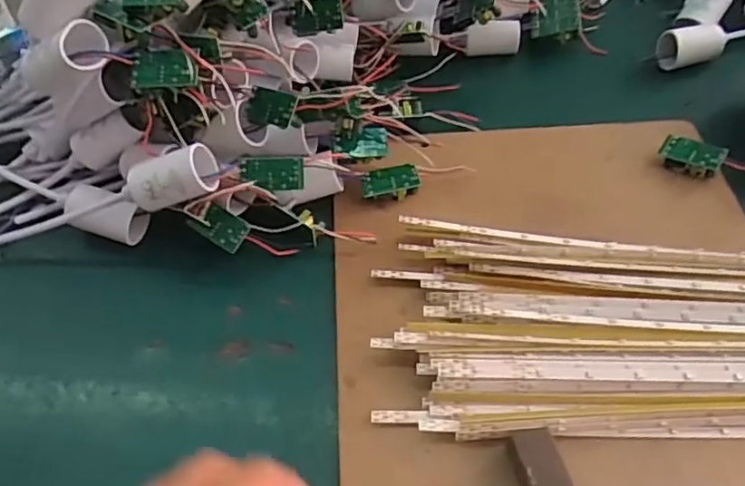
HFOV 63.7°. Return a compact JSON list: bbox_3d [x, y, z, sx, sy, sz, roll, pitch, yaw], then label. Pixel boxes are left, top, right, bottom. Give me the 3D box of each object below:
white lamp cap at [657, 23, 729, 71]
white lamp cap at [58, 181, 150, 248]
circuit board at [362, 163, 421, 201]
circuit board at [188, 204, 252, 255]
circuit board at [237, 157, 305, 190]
[{"bbox_3d":[0.253,-0.154,0.477,0.048,0.034,0.029,-14,54,-9],"label":"white lamp cap"},{"bbox_3d":[-0.166,-0.016,0.379,0.048,0.032,0.032,13,55,11],"label":"white lamp cap"},{"bbox_3d":[0.012,-0.040,0.397,0.038,0.010,0.021,-10,54,-6],"label":"circuit board"},{"bbox_3d":[-0.093,-0.010,0.367,0.032,0.005,0.021,34,83,-4],"label":"circuit board"},{"bbox_3d":[-0.060,-0.042,0.360,0.038,0.019,0.004,-3,14,-17],"label":"circuit board"}]

